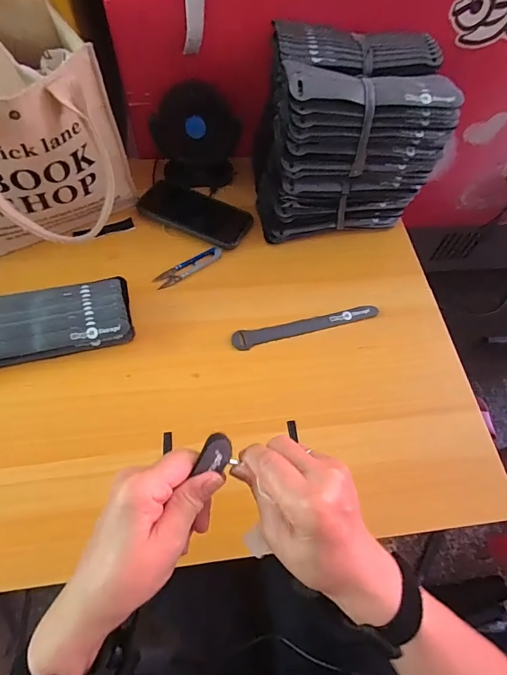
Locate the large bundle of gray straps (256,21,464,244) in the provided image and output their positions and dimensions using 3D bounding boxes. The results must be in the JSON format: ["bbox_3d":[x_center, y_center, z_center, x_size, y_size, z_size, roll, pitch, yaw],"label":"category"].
[{"bbox_3d":[0.116,-0.275,0.543,0.218,0.197,0.180,-10,63,-8],"label":"large bundle of gray straps"}]

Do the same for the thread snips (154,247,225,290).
[{"bbox_3d":[-0.089,-0.098,0.543,0.103,0.007,0.025,-32,68,-18],"label":"thread snips"}]

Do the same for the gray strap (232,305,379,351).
[{"bbox_3d":[0.069,-0.016,0.508,0.195,0.009,0.022,-13,57,-9],"label":"gray strap"}]

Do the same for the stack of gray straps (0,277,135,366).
[{"bbox_3d":[-0.252,-0.016,0.473,0.206,0.037,0.092,-14,63,-10],"label":"stack of gray straps"}]

